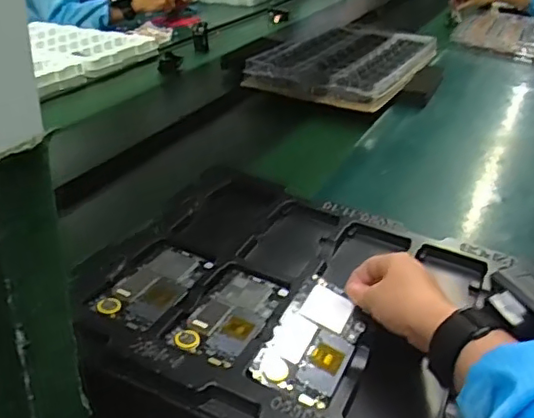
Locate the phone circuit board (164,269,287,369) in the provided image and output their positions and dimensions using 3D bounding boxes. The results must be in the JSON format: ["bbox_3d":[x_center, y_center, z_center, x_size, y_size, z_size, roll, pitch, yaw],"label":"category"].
[{"bbox_3d":[-0.033,0.097,0.542,0.066,0.007,0.122,16,30,22],"label":"phone circuit board"}]

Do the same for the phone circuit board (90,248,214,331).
[{"bbox_3d":[-0.107,0.071,0.566,0.062,0.007,0.119,15,33,21],"label":"phone circuit board"}]

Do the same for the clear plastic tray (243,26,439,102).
[{"bbox_3d":[0.201,-0.360,1.410,0.307,0.053,0.538,18,34,25],"label":"clear plastic tray"}]

